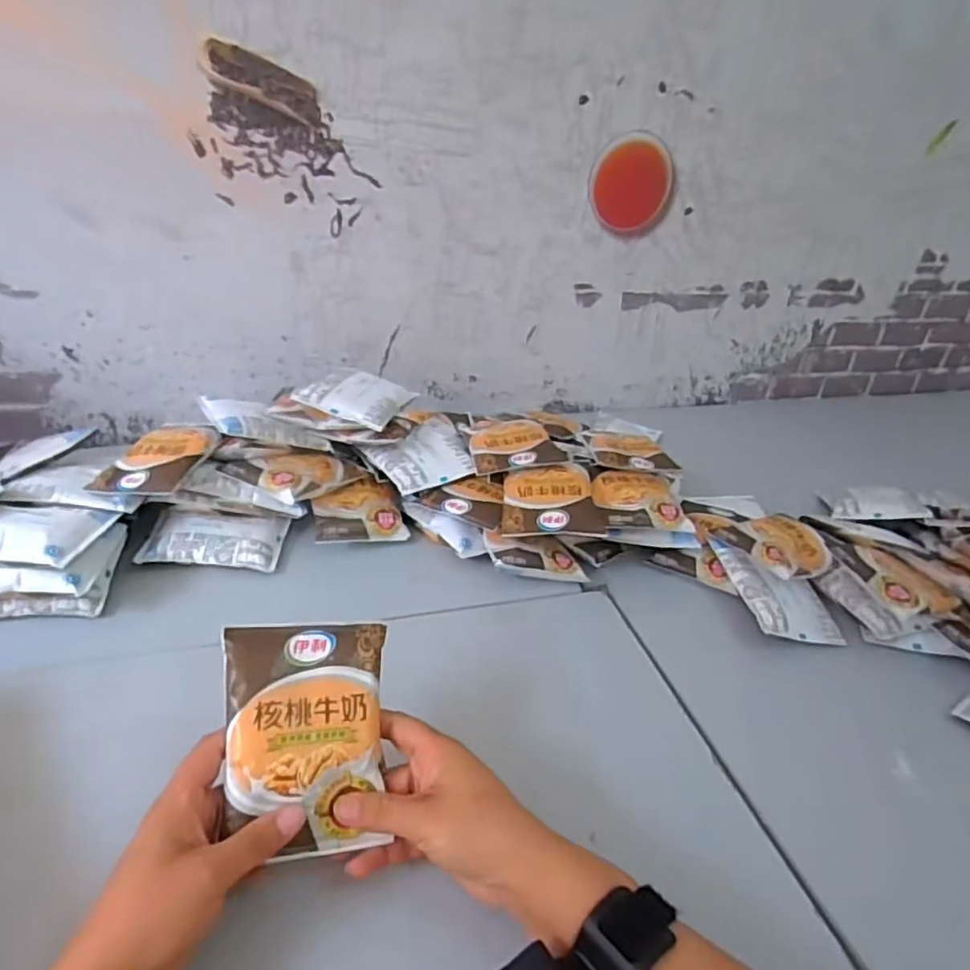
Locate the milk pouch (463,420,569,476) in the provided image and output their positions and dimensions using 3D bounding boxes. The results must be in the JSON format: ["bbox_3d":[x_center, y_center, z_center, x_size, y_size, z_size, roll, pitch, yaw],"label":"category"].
[{"bbox_3d":[0.029,-0.047,0.718,0.095,0.020,0.105,-4,32,-15],"label":"milk pouch"}]

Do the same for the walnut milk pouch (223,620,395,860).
[{"bbox_3d":[-0.108,0.150,0.389,0.092,0.020,0.131,2,67,-19],"label":"walnut milk pouch"}]

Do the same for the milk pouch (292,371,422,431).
[{"bbox_3d":[-0.138,-0.100,0.711,0.092,0.030,0.119,10,31,7],"label":"milk pouch"}]

